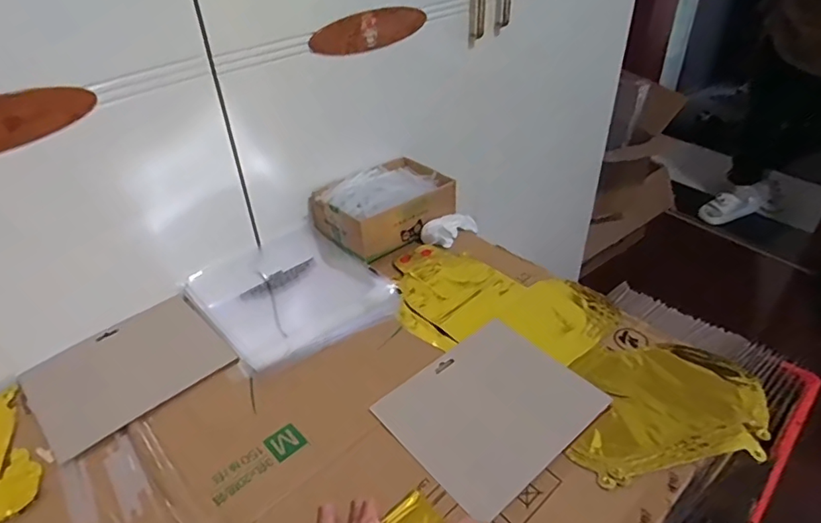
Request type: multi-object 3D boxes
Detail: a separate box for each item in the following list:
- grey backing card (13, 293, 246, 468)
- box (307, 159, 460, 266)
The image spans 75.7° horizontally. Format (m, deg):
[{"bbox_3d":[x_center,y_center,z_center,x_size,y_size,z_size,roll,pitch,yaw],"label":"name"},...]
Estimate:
[{"bbox_3d":[-0.322,0.118,0.604,0.192,0.010,0.163,-33,46,-28],"label":"grey backing card"},{"bbox_3d":[-0.036,-0.085,0.789,0.190,0.079,0.136,-27,43,-28],"label":"box"}]

